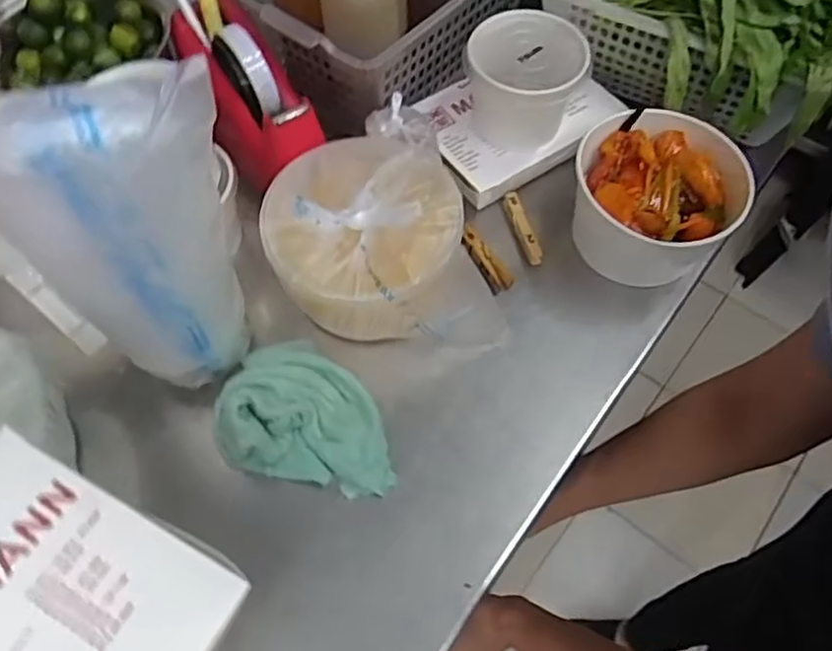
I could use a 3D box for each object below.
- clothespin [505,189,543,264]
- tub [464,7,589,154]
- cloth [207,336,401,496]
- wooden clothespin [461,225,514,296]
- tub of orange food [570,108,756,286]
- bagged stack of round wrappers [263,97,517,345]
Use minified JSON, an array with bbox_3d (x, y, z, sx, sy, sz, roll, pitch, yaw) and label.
[{"bbox_3d":[0.093,-0.086,0.587,0.011,0.020,0.074,-13,61,-7],"label":"clothespin"},{"bbox_3d":[0.091,-0.205,0.570,0.091,0.078,0.083,0,61,1],"label":"tub"},{"bbox_3d":[-0.077,0.061,0.489,0.130,0.037,0.098,12,62,7],"label":"cloth"},{"bbox_3d":[0.058,-0.056,0.568,0.023,0.010,0.064,-29,64,-15],"label":"wooden clothespin"},{"bbox_3d":[0.199,-0.107,0.558,0.134,0.072,0.115,2,61,2],"label":"tub of orange food"},{"bbox_3d":[-0.028,-0.080,0.534,0.167,0.106,0.178,-8,61,-4],"label":"bagged stack of round wrappers"}]

